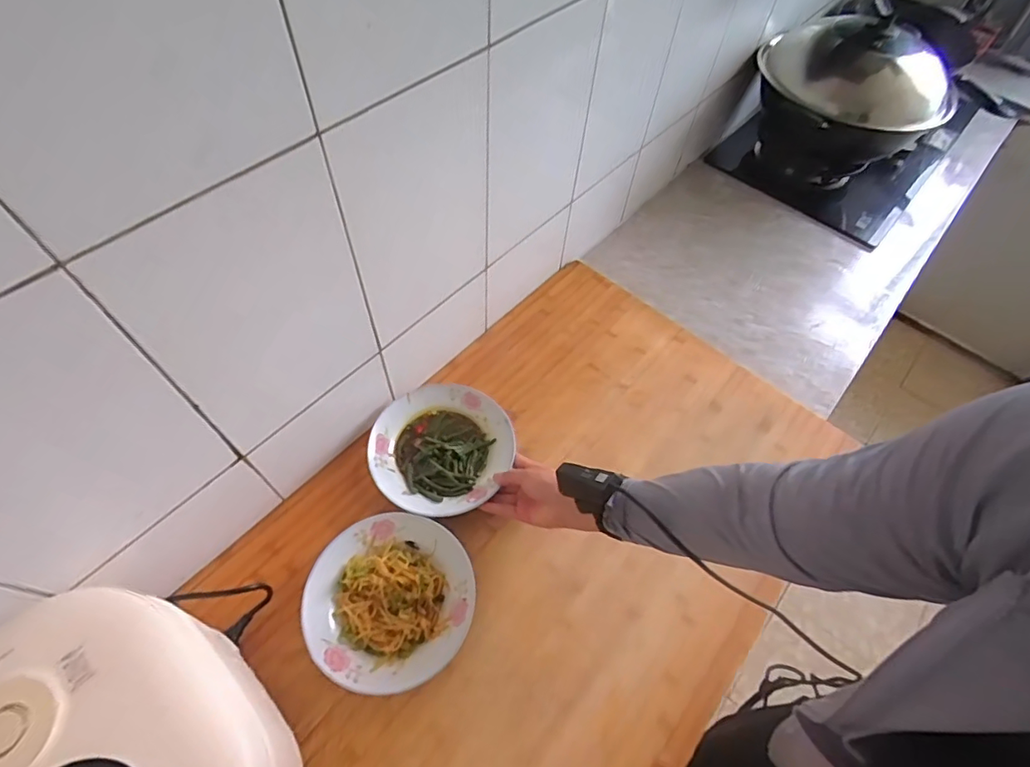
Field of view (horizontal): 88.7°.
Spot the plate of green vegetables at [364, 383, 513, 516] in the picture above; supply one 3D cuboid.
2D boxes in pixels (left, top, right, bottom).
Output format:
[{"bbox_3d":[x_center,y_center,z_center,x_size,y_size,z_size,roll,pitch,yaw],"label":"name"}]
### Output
[{"bbox_3d":[-0.103,0.089,0.730,0.184,0.024,0.189,2,56,-3],"label":"plate of green vegetables"}]

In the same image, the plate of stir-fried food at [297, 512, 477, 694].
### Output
[{"bbox_3d":[-0.146,0.256,0.627,0.187,0.041,0.188,2,56,-3],"label":"plate of stir-fried food"}]

